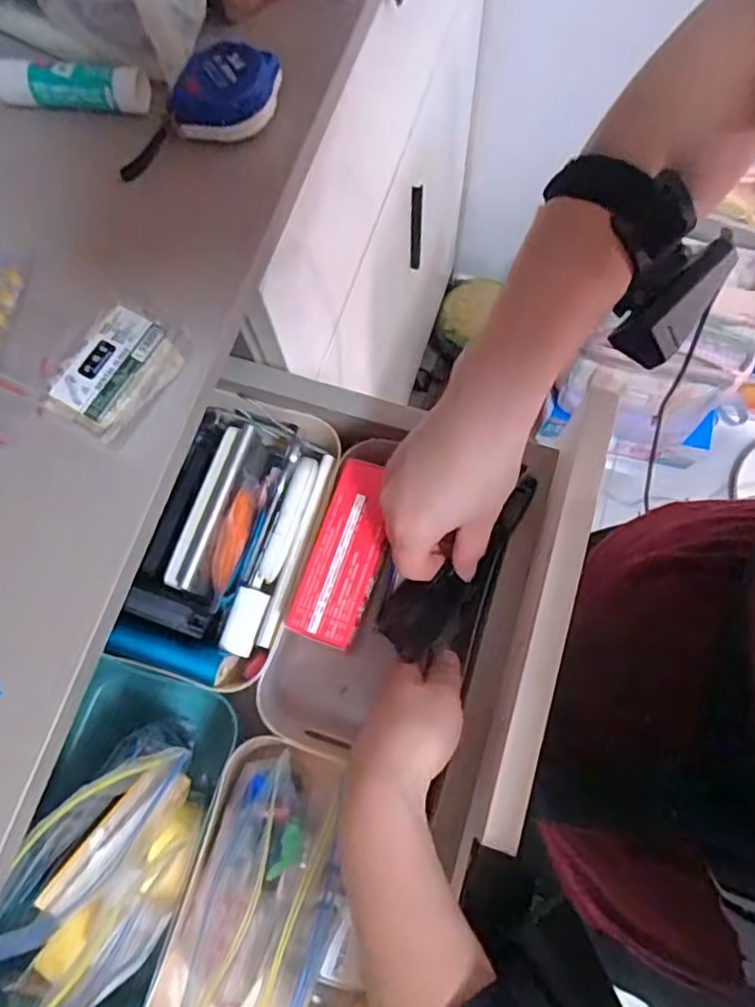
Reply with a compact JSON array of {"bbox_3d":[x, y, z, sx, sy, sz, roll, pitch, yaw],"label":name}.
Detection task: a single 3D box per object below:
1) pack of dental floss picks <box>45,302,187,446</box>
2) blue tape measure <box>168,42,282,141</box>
[{"bbox_3d":[-0.143,-0.072,0.345,0.048,0.021,0.071,28,77,10],"label":"pack of dental floss picks"},{"bbox_3d":[-0.095,-0.253,0.386,0.066,0.031,0.041,2,74,3],"label":"blue tape measure"}]

